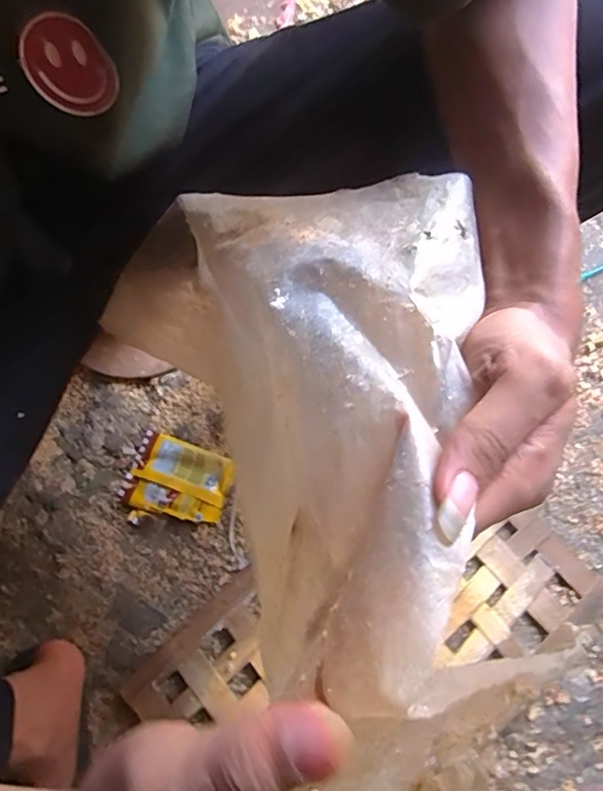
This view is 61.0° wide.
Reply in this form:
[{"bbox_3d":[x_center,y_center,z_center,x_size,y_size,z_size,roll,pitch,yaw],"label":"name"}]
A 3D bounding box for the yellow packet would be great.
[{"bbox_3d":[-0.173,0.123,0.705,0.141,0.016,0.115,20,74,8],"label":"yellow packet"}]

